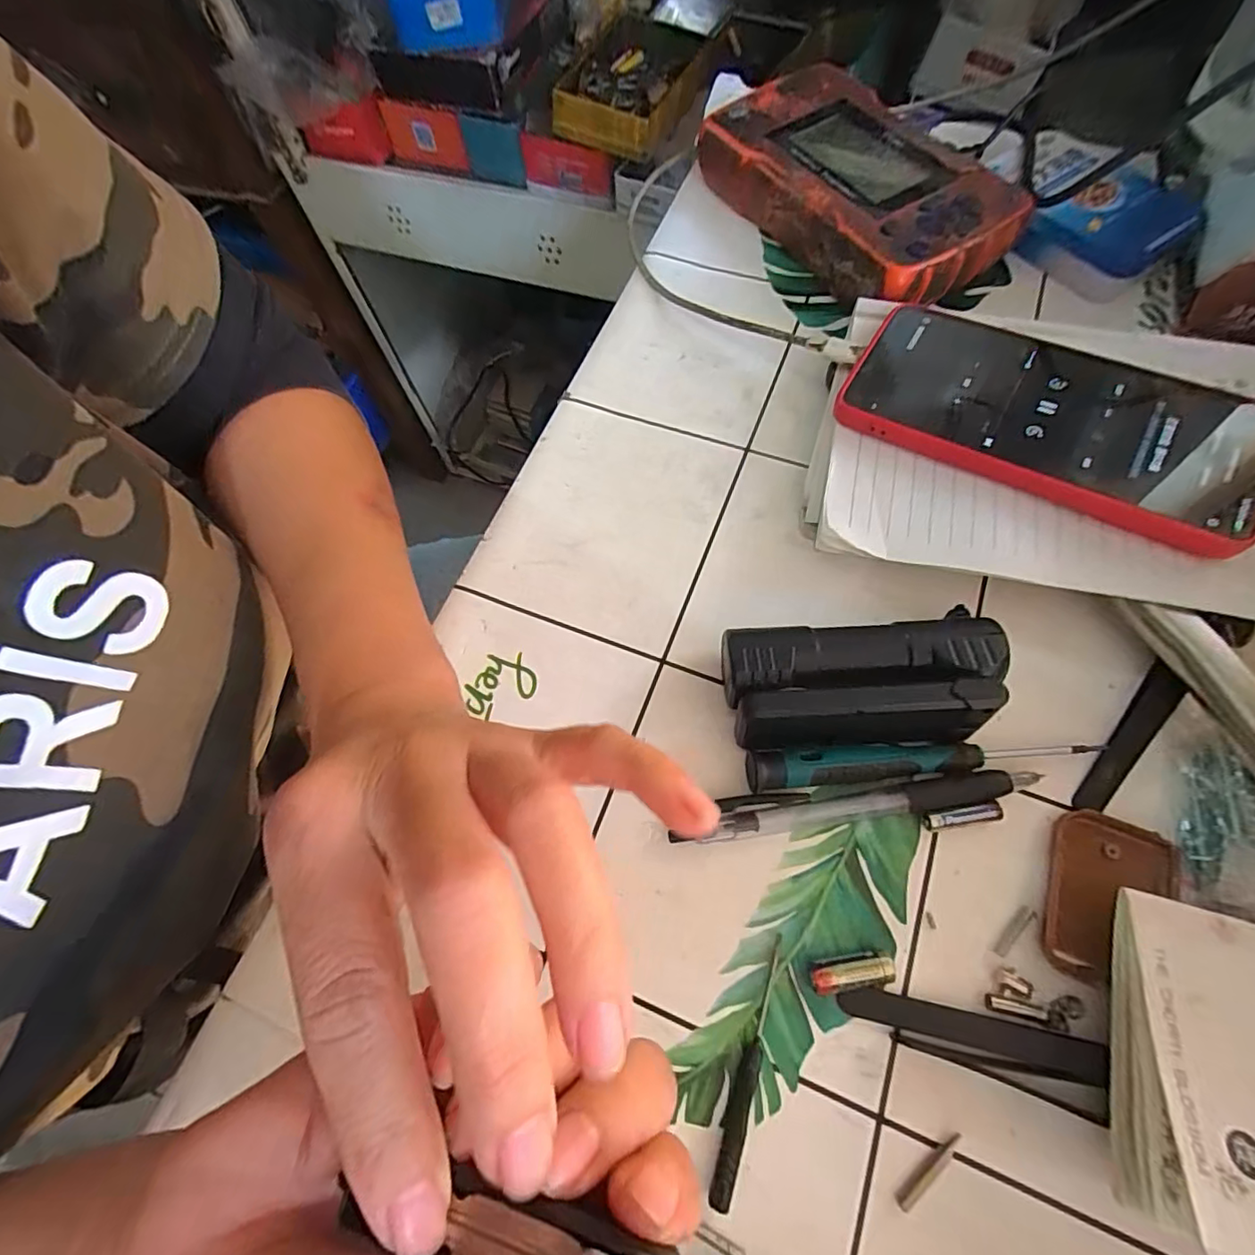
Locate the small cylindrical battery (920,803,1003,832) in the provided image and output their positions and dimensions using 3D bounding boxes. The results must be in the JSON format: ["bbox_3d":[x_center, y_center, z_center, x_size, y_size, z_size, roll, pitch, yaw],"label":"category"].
[{"bbox_3d":[0.126,0.071,0.208,0.028,0.004,0.006,-9,68,-1],"label":"small cylindrical battery"}]

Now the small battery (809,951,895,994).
[{"bbox_3d":[0.076,0.118,0.194,0.028,0.009,0.010,-9,68,-1],"label":"small battery"}]

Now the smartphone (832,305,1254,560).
[{"bbox_3d":[0.180,-0.092,0.241,0.160,0.013,0.079,26,72,12],"label":"smartphone"}]

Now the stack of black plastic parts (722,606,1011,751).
[{"bbox_3d":[0.089,0.021,0.217,0.103,0.033,0.049,-5,68,0],"label":"stack of black plastic parts"}]

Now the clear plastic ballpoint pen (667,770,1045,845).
[{"bbox_3d":[0.086,0.069,0.213,0.137,0.007,0.011,-9,68,-1],"label":"clear plastic ballpoint pen"}]

